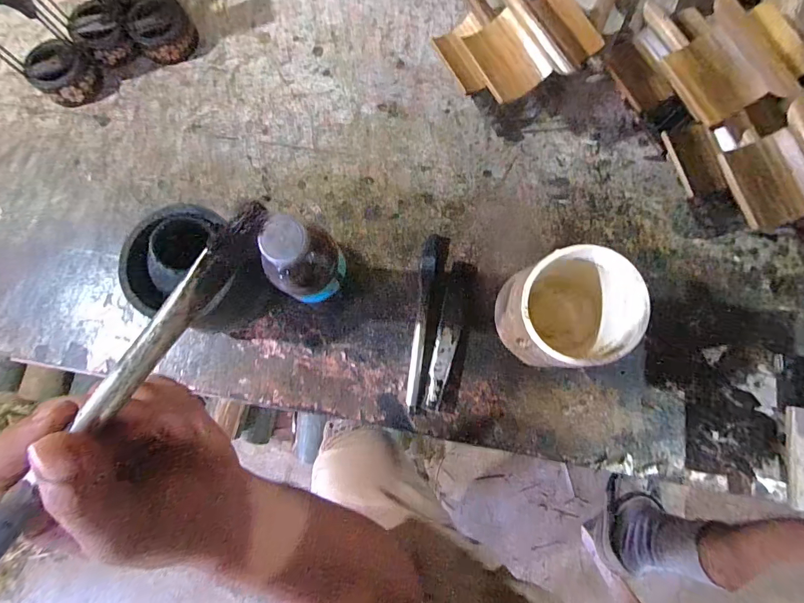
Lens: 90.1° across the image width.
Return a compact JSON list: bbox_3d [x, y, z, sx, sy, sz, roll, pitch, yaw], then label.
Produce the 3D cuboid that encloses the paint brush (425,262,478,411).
[{"bbox_3d":[0.049,0.032,0.421,0.027,0.013,0.156,15,80,5],"label":"paint brush"}]

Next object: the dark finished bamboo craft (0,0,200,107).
[{"bbox_3d":[-0.355,-0.322,0.442,0.195,0.119,0.123,-35,80,-5],"label":"dark finished bamboo craft"}]

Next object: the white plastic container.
[{"bbox_3d":[0.143,0.010,0.366,0.092,0.116,0.090,0,79,2],"label":"white plastic container"}]

